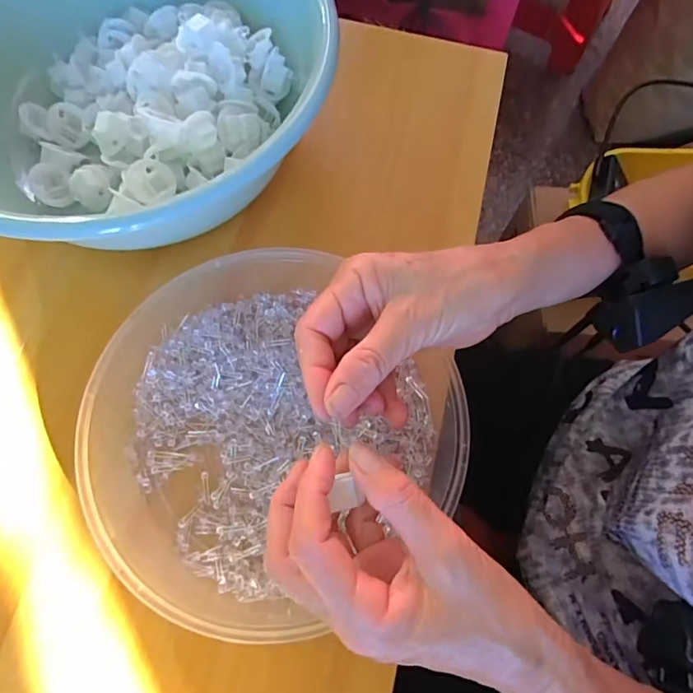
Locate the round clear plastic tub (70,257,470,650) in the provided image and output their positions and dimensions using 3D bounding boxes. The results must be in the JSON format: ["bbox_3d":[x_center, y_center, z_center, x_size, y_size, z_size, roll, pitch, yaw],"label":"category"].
[{"bbox_3d":[-0.053,0.052,0.309,0.211,0.047,0.214,1,70,-2],"label":"round clear plastic tub"}]

